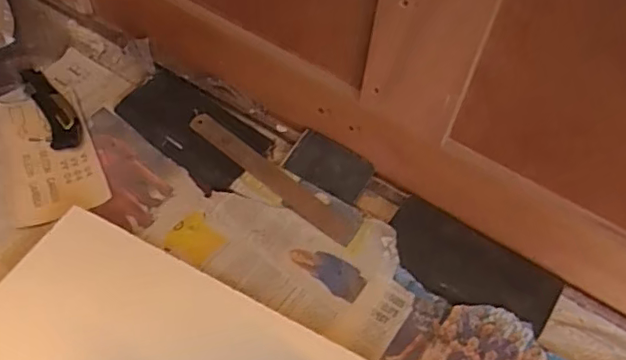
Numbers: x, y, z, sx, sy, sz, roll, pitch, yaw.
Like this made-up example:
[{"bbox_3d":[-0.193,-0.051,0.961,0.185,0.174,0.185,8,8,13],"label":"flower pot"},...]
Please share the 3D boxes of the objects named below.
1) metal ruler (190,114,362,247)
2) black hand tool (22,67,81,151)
[{"bbox_3d":[-0.048,-0.005,0.658,0.237,0.008,0.033,36,64,19],"label":"metal ruler"},{"bbox_3d":[-0.323,-0.099,0.701,0.039,0.027,0.151,-26,60,-21],"label":"black hand tool"}]

